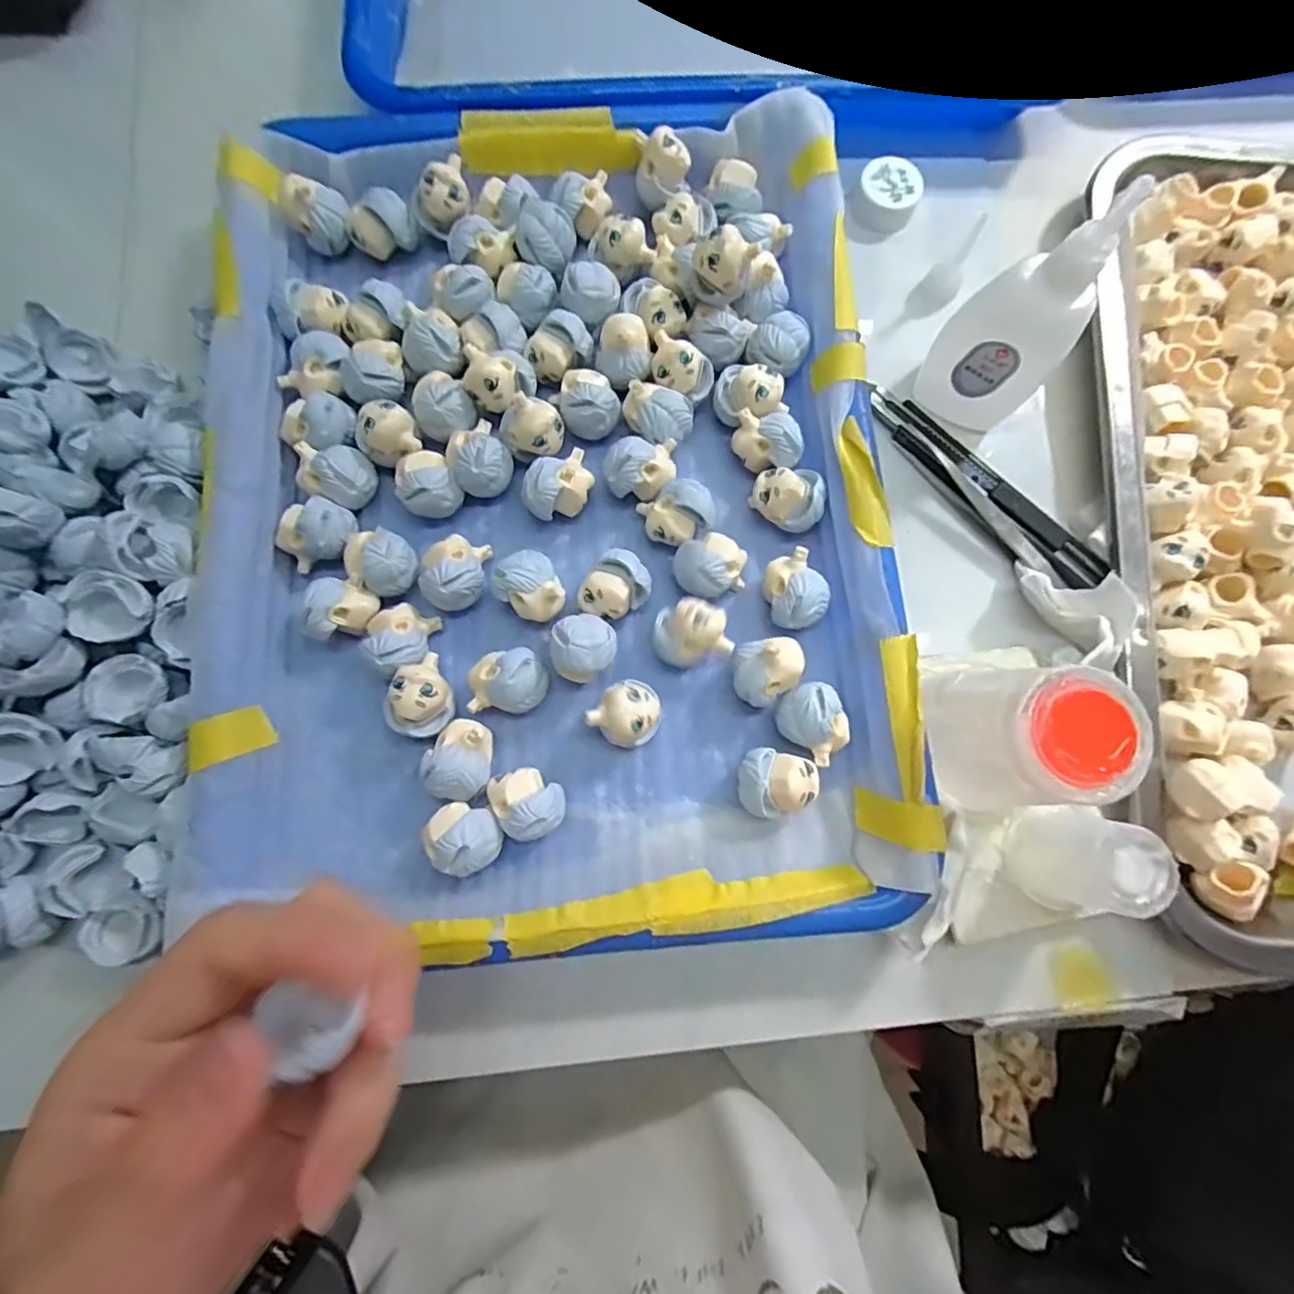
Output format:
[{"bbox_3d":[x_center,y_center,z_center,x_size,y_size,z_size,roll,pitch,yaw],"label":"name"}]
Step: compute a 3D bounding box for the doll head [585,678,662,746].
[{"bbox_3d":[-0.006,0.025,0.218,0.022,0.028,0.023,0,80,0],"label":"doll head"}]

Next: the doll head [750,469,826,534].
[{"bbox_3d":[0.056,-0.058,0.237,0.028,0.020,0.019,21,80,4],"label":"doll head"}]

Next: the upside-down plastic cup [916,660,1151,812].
[{"bbox_3d":[0.121,0.027,0.196,0.042,0.062,0.048,0,80,0],"label":"upside-down plastic cup"}]

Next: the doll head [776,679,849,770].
[{"bbox_3d":[0.062,0.028,0.221,0.023,0.022,0.027,-38,82,-6],"label":"doll head"}]

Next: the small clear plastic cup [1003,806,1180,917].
[{"bbox_3d":[0.153,0.076,0.206,0.040,0.042,0.033,17,80,3],"label":"small clear plastic cup"}]

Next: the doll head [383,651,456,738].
[{"bbox_3d":[-0.081,0.018,0.217,0.019,0.024,0.029,5,80,1],"label":"doll head"}]

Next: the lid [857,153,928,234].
[{"bbox_3d":[0.111,-0.209,0.276,0.028,0.013,0.030,0,80,0],"label":"lid"}]

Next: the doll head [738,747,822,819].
[{"bbox_3d":[0.048,0.049,0.217,0.028,0.022,0.023,-1,80,0],"label":"doll head"}]

